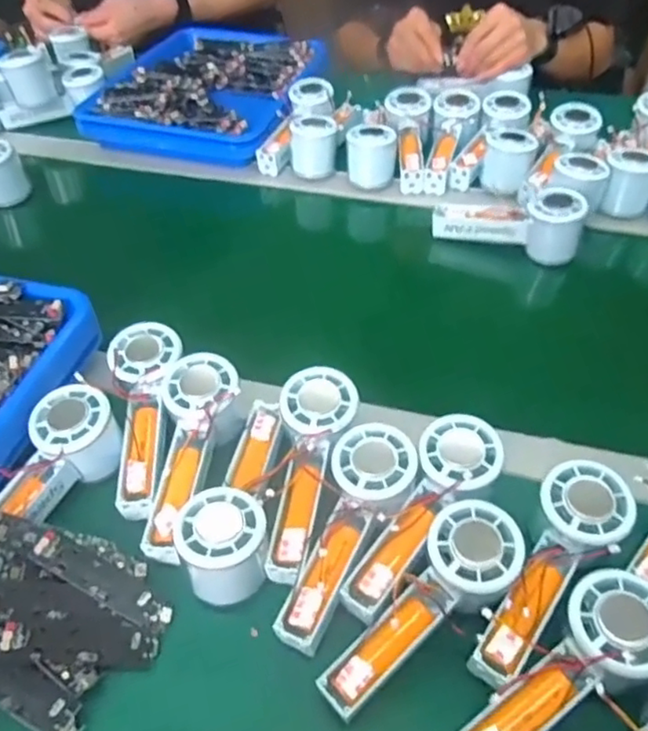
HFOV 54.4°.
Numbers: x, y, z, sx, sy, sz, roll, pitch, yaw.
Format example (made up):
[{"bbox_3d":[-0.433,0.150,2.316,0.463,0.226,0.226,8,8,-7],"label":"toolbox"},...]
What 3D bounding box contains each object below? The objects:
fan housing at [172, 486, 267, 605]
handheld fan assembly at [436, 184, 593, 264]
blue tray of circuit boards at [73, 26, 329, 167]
[{"bbox_3d":[-0.066,0.120,0.417,0.058,0.059,0.062,-8,49,-5],"label":"fan housing"},{"bbox_3d":[0.192,-0.155,0.662,0.145,0.058,0.044,12,50,13],"label":"handheld fan assembly"},{"bbox_3d":[-0.151,-0.405,0.890,0.279,0.043,0.351,9,49,9],"label":"blue tray of circuit boards"}]

